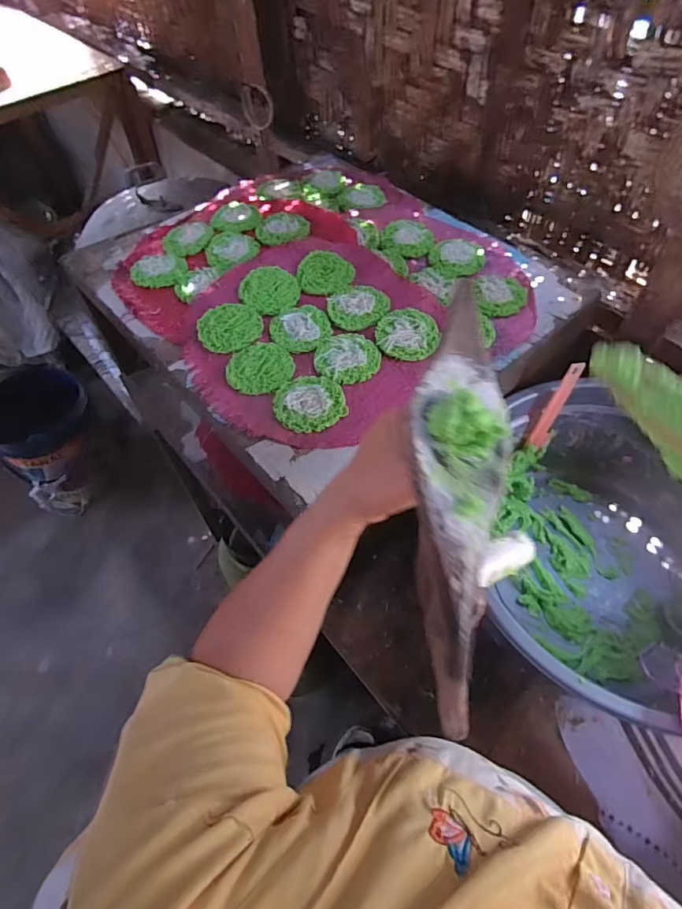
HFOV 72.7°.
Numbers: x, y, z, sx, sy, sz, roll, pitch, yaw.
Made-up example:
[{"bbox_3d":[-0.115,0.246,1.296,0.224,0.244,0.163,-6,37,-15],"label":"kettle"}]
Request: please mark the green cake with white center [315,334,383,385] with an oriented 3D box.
[{"bbox_3d":[0.007,-0.120,0.575,0.078,0.008,0.079,-1,56,1],"label":"green cake with white center"}]

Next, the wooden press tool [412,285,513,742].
[{"bbox_3d":[0.070,0.004,0.264,0.057,0.033,0.264,8,62,7],"label":"wooden press tool"}]

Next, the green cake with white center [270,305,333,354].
[{"bbox_3d":[-0.051,-0.164,0.603,0.075,0.013,0.068,-21,58,-12],"label":"green cake with white center"}]

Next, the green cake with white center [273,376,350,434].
[{"bbox_3d":[-0.036,-0.061,0.534,0.080,0.010,0.078,-1,56,1],"label":"green cake with white center"}]

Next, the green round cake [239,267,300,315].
[{"bbox_3d":[-0.098,-0.226,0.639,0.078,0.005,0.075,2,69,-6],"label":"green round cake"}]

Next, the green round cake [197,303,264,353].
[{"bbox_3d":[-0.142,-0.163,0.596,0.080,0.016,0.075,-1,56,1],"label":"green round cake"}]

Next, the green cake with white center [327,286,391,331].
[{"bbox_3d":[0.024,-0.194,0.615,0.080,0.016,0.069,-14,57,-8],"label":"green cake with white center"}]

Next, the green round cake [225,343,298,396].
[{"bbox_3d":[-0.098,-0.105,0.565,0.082,0.008,0.076,-1,56,1],"label":"green round cake"}]

